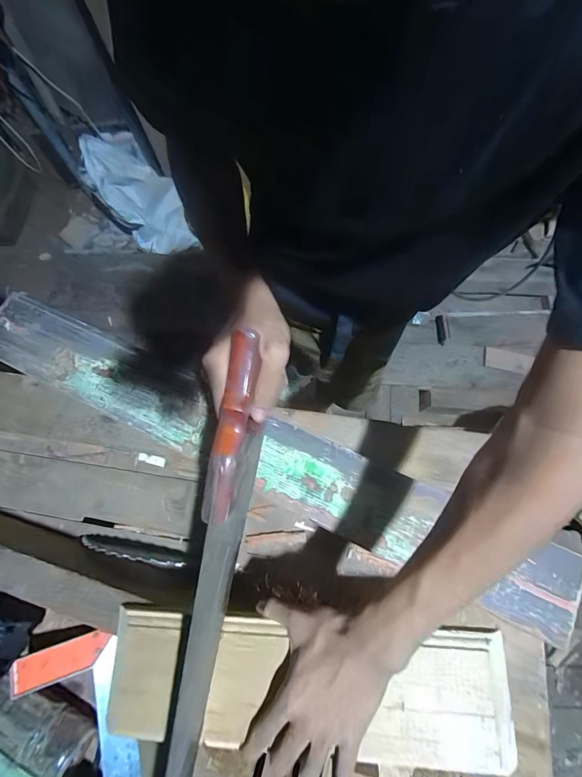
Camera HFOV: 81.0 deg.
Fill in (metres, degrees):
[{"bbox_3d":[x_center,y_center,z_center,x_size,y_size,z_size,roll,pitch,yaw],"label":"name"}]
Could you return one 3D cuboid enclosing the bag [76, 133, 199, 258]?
[{"bbox_3d":[-0.625,-0.802,1.445,0.125,0.513,0.250,18,72,33],"label":"bag"}]

